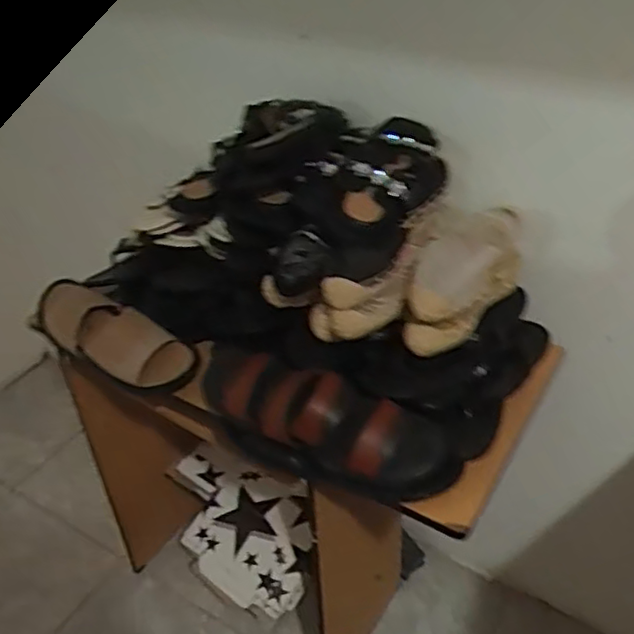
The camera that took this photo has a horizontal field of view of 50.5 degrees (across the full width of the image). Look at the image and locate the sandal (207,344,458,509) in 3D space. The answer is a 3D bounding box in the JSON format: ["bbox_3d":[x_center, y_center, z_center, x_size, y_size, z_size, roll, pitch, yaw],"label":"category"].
[{"bbox_3d":[0.005,0.134,0.853,0.350,0.120,0.100,16,42,22],"label":"sandal"}]

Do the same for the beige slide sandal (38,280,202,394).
[{"bbox_3d":[-0.322,0.032,1.043,0.335,0.060,0.097,25,46,30],"label":"beige slide sandal"}]

